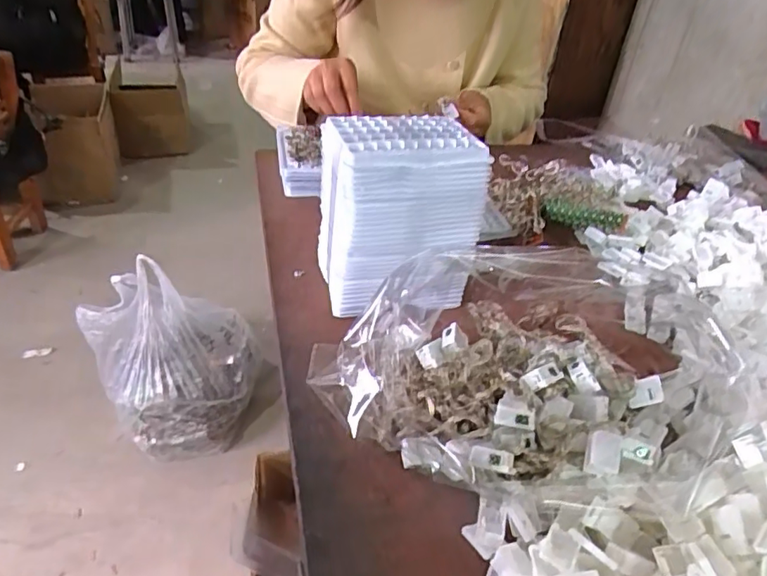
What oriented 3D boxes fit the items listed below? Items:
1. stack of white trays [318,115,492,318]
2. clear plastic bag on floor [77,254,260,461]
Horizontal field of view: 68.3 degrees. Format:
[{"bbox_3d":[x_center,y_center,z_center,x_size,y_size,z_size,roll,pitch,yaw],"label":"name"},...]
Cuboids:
[{"bbox_3d":[0.009,-0.070,0.534,0.139,0.163,0.100,-7,39,-17],"label":"stack of white trays"},{"bbox_3d":[-0.460,0.161,1.215,0.354,0.312,0.259,-5,38,-14],"label":"clear plastic bag on floor"}]

